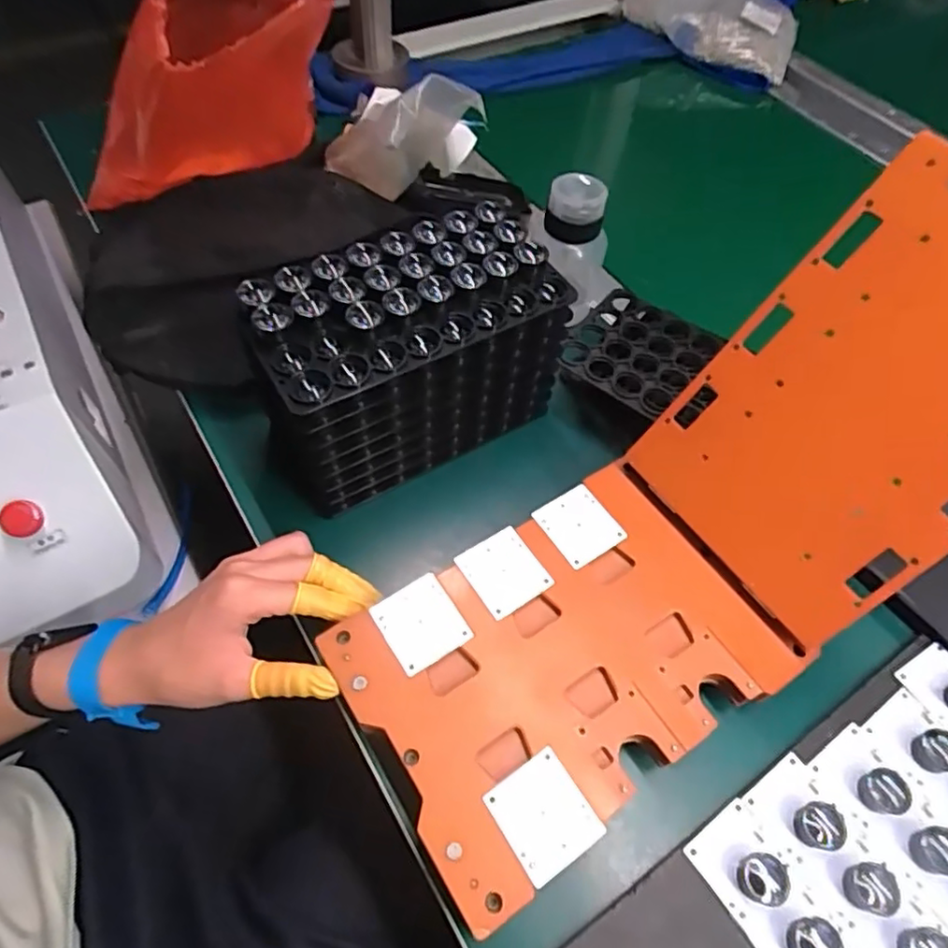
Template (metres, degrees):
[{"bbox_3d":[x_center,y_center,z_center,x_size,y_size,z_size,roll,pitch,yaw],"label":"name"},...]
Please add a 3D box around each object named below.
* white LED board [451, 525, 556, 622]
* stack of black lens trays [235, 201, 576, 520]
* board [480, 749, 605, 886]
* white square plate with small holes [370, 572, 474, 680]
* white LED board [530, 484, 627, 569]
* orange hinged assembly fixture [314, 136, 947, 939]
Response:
[{"bbox_3d":[0.019,0.060,0.386,0.044,0.004,0.047,-29,63,-20],"label":"white LED board"},{"bbox_3d":[-0.044,-0.074,0.424,0.200,0.137,0.097,-27,62,-17],"label":"stack of black lens trays"},{"bbox_3d":[0.035,0.172,0.315,0.044,0.004,0.048,-29,63,-20],"label":"board"},{"bbox_3d":[-0.031,0.087,0.367,0.045,0.004,0.049,-29,63,-20],"label":"white square plate with small holes"},{"bbox_3d":[0.069,0.033,0.405,0.044,0.004,0.047,-28,62,-17],"label":"white LED board"},{"bbox_3d":[0.131,0.033,0.349,0.412,0.099,0.158,-41,64,5],"label":"orange hinged assembly fixture"}]

